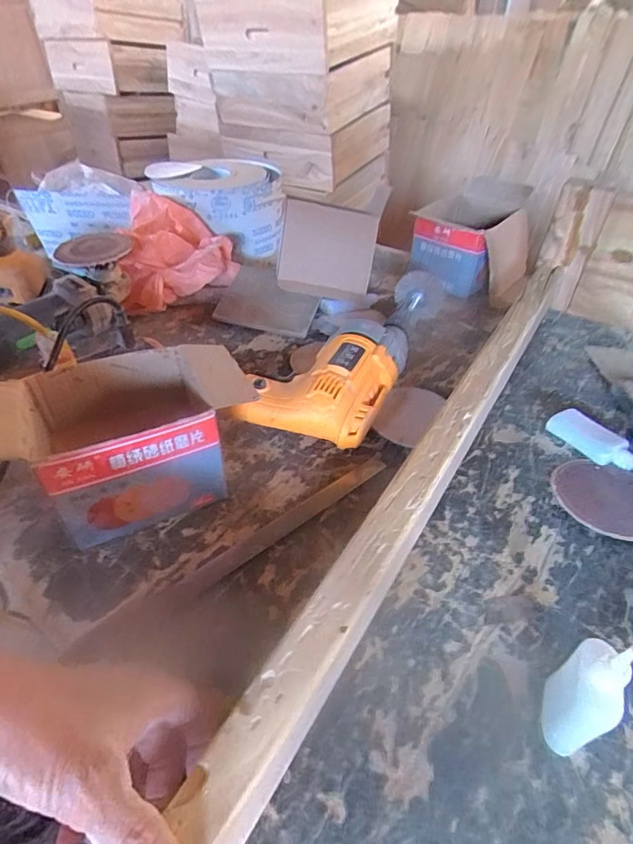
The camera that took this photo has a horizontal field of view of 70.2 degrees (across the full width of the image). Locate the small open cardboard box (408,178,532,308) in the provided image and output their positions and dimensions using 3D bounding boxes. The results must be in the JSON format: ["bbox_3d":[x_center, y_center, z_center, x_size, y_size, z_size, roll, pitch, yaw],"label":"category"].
[{"bbox_3d":[0.244,-0.280,0.698,0.166,0.125,0.151,17,45,17],"label":"small open cardboard box"}]

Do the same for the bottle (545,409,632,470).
[{"bbox_3d":[0.280,0.025,0.443,0.038,0.018,0.104,-21,47,-22],"label":"bottle"}]

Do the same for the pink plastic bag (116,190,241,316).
[{"bbox_3d":[-0.204,-0.246,0.668,0.160,0.118,0.171,-8,43,-10],"label":"pink plastic bag"}]

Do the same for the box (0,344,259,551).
[{"bbox_3d":[-0.159,0.009,0.387,0.201,0.116,0.120,-19,46,-20],"label":"box"}]

